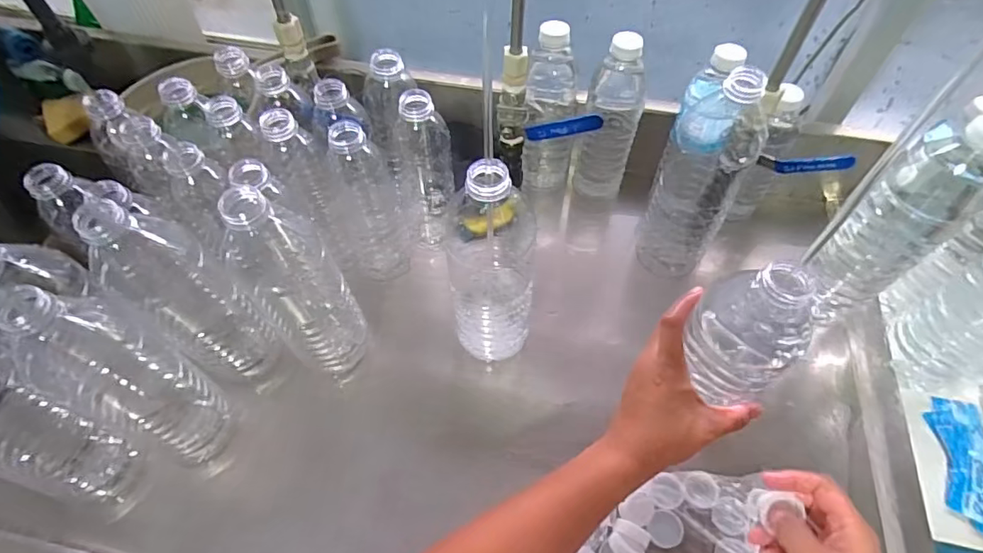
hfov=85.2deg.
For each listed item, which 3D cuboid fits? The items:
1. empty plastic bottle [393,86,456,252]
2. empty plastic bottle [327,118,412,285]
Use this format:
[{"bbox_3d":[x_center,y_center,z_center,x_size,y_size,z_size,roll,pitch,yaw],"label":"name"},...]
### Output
[{"bbox_3d":[-0.073,-0.114,0.586,0.059,0.200,0.060,-9,56,-6],"label":"empty plastic bottle"},{"bbox_3d":[-0.130,-0.084,0.571,0.063,0.213,0.061,-18,58,-12],"label":"empty plastic bottle"}]

